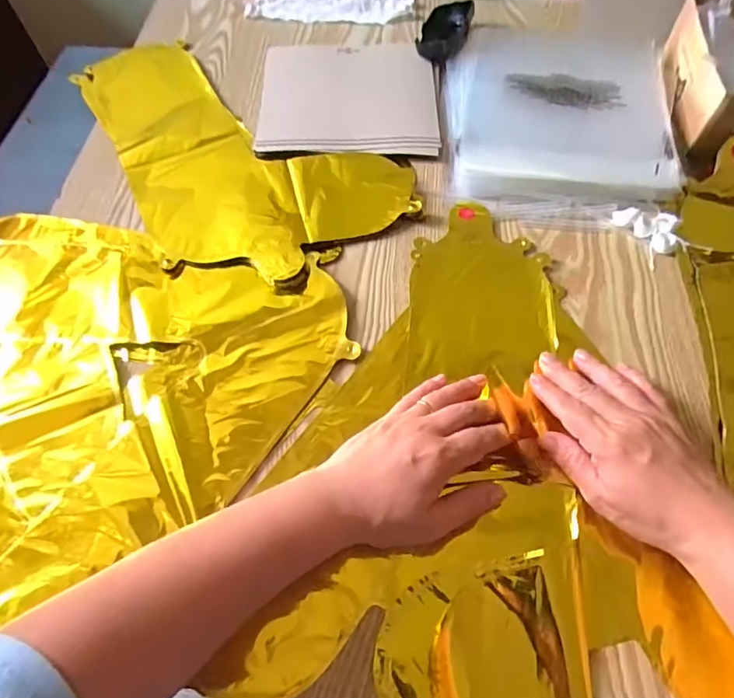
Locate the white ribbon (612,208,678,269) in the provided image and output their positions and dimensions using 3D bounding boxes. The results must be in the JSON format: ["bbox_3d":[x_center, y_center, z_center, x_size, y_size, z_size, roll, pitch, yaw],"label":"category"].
[{"bbox_3d":[0.260,-0.110,0.467,0.040,0.016,0.060,-22,62,-10],"label":"white ribbon"}]

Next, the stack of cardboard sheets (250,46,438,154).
[{"bbox_3d":[-0.021,-0.289,0.580,0.198,0.004,0.185,2,60,3],"label":"stack of cardboard sheets"}]

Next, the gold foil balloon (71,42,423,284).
[{"bbox_3d":[-0.154,-0.230,0.547,0.229,0.012,0.413,-32,64,-15],"label":"gold foil balloon"}]

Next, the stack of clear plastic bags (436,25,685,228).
[{"bbox_3d":[0.202,-0.263,0.555,0.228,0.023,0.309,5,61,5],"label":"stack of clear plastic bags"}]

